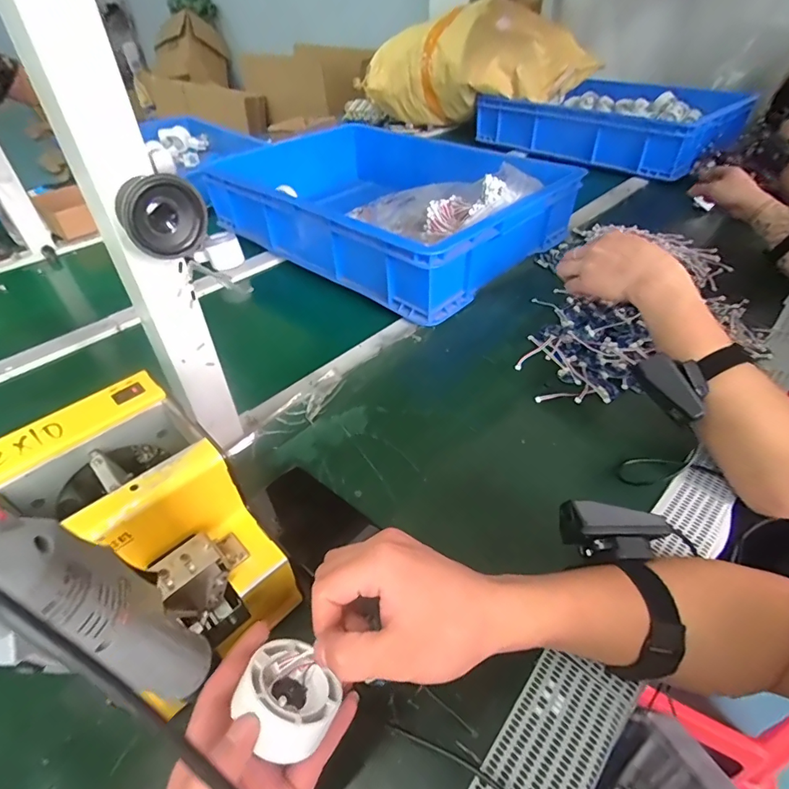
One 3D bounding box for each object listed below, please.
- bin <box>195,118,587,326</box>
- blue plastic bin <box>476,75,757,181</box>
[{"bbox_3d":[-0.022,-0.378,0.861,0.600,0.128,0.440,31,52,30],"label":"bin"},{"bbox_3d":[0.597,-0.763,1.264,0.392,0.120,0.613,-32,51,-28],"label":"blue plastic bin"}]

